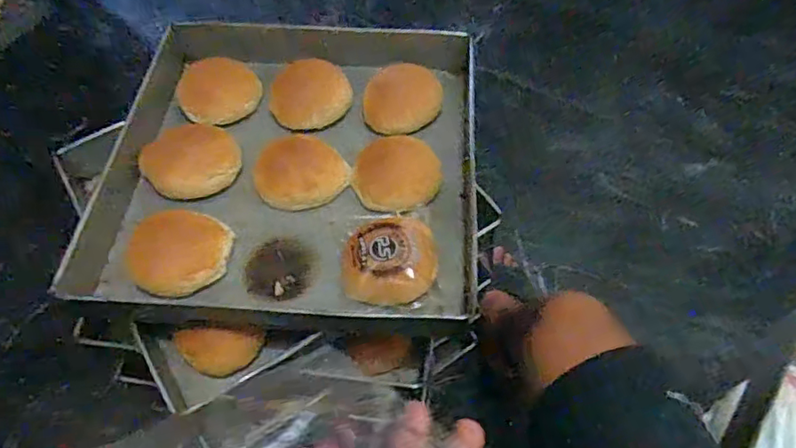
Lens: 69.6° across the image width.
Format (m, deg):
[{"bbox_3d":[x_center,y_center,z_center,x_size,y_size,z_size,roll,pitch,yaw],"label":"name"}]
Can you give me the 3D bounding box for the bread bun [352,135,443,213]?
[{"bbox_3d":[-0.002,-0.057,0.664,0.101,0.034,0.099,-1,56,1],"label":"bread bun"}]

